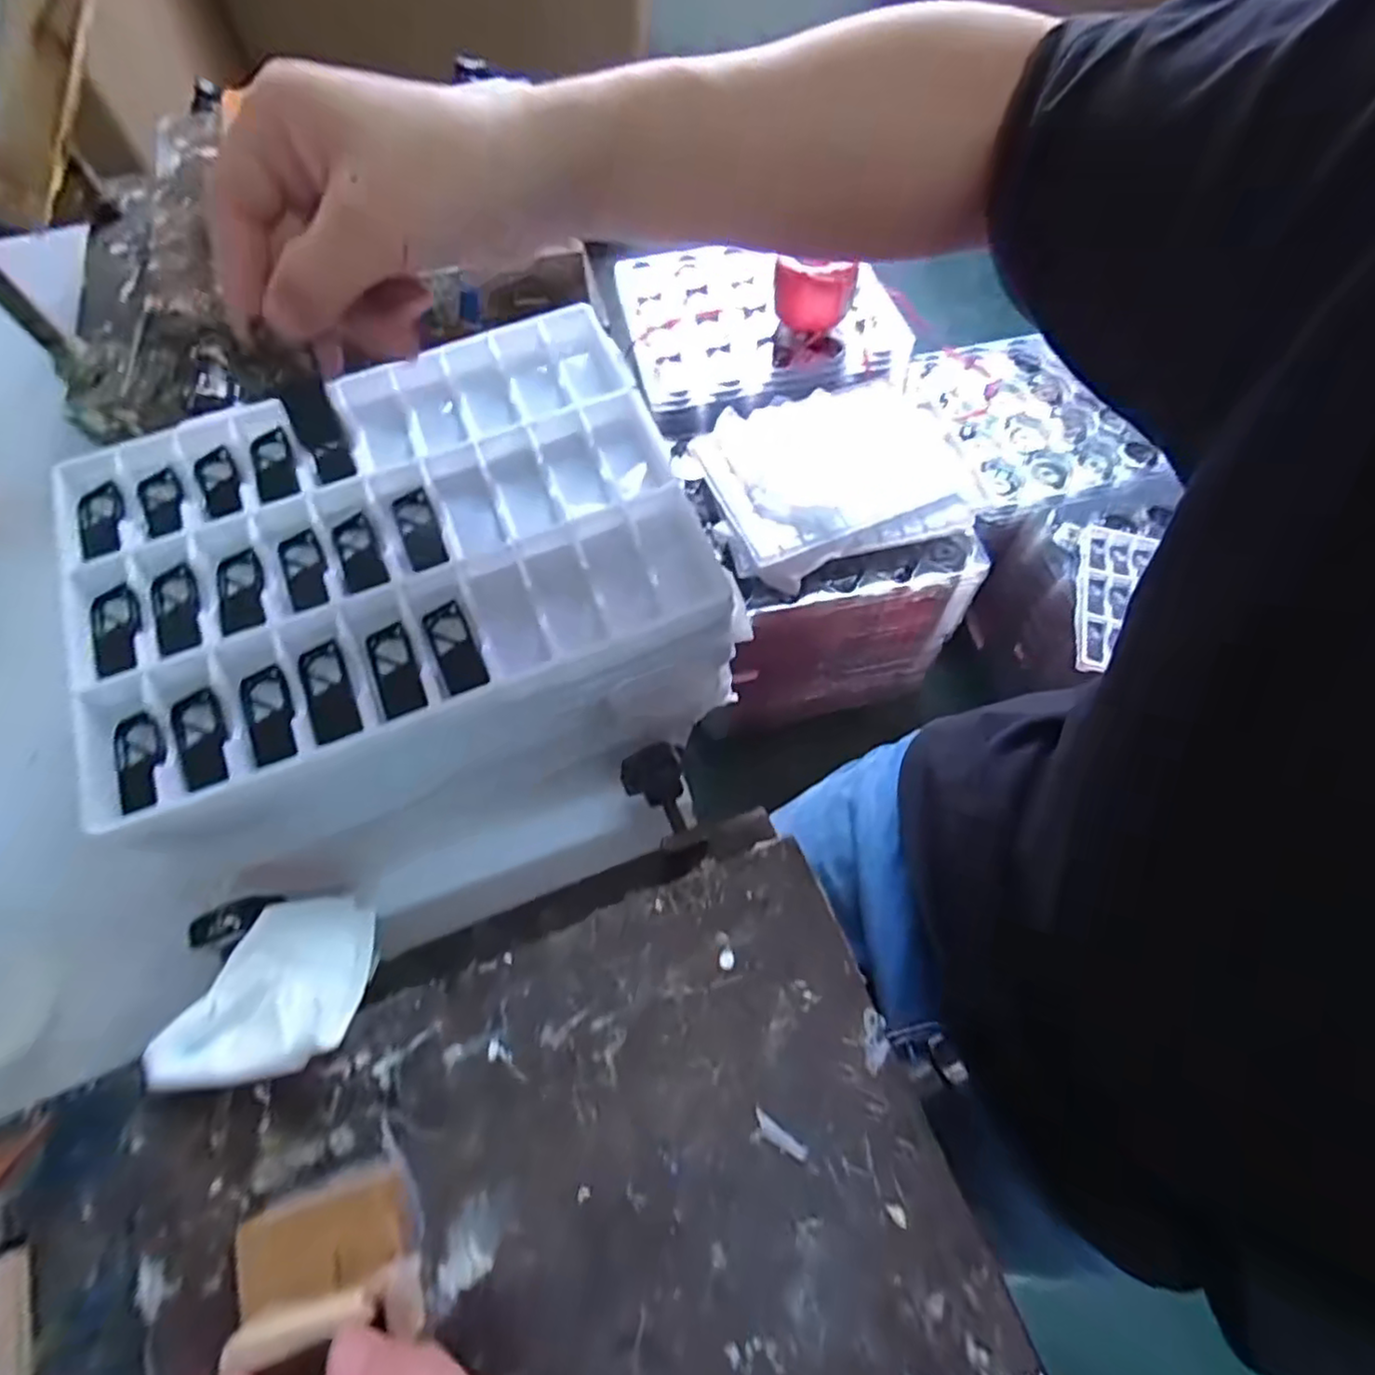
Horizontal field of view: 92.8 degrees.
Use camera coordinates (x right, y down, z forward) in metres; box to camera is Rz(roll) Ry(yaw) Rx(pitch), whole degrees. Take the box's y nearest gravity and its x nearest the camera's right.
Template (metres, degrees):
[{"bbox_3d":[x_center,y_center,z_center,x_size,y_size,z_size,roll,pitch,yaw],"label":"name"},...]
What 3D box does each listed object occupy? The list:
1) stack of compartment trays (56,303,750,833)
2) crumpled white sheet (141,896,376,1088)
[{"bbox_3d":[-0.155,-0.060,0.378,0.316,0.093,0.241,-18,67,-7],"label":"stack of compartment trays"},{"bbox_3d":[-0.180,0.128,0.289,0.072,0.017,0.083,4,31,-7],"label":"crumpled white sheet"}]

